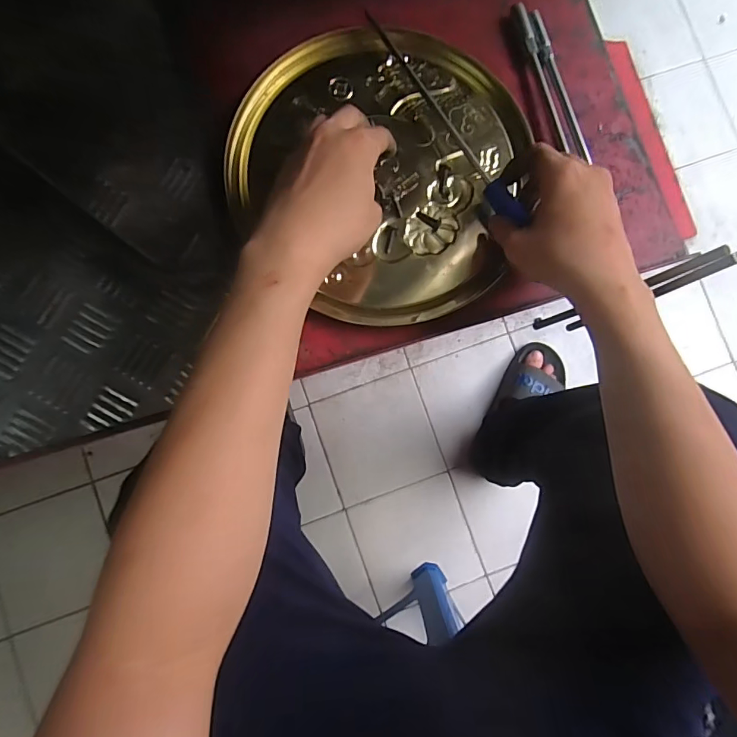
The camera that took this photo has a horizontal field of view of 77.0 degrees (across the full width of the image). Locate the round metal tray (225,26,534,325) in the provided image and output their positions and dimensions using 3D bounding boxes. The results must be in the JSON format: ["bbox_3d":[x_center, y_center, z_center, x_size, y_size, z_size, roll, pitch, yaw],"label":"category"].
[{"bbox_3d":[0.005,-0.172,0.397,0.240,0.018,0.254,0,85,-3],"label":"round metal tray"}]

